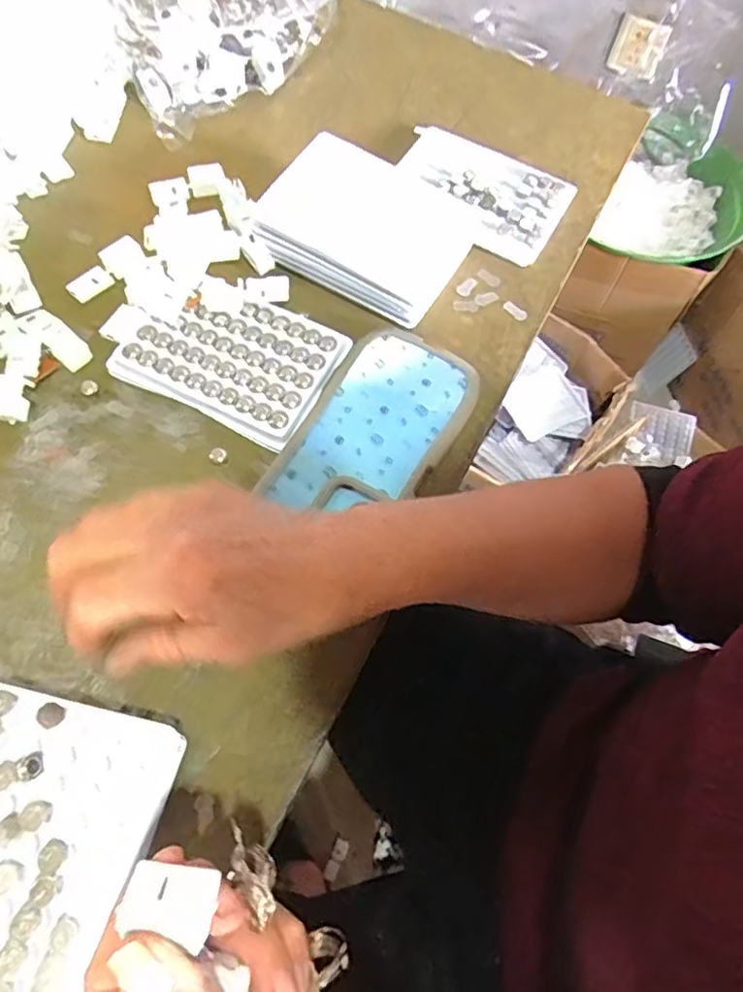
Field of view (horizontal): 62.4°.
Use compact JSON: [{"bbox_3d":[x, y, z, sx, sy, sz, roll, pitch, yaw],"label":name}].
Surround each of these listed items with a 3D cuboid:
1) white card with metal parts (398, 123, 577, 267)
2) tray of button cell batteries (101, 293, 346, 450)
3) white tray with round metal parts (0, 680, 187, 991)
[{"bbox_3d":[0.081,-0.240,0.475,0.140,0.009,0.087,29,67,9],"label":"white card with metal parts"},{"bbox_3d":[-0.089,-0.091,0.392,0.125,0.008,0.089,25,66,7],"label":"tray of button cell batteries"},{"bbox_3d":[-0.146,0.150,0.250,0.097,0.011,0.128,15,60,0],"label":"white tray with round metal parts"}]

